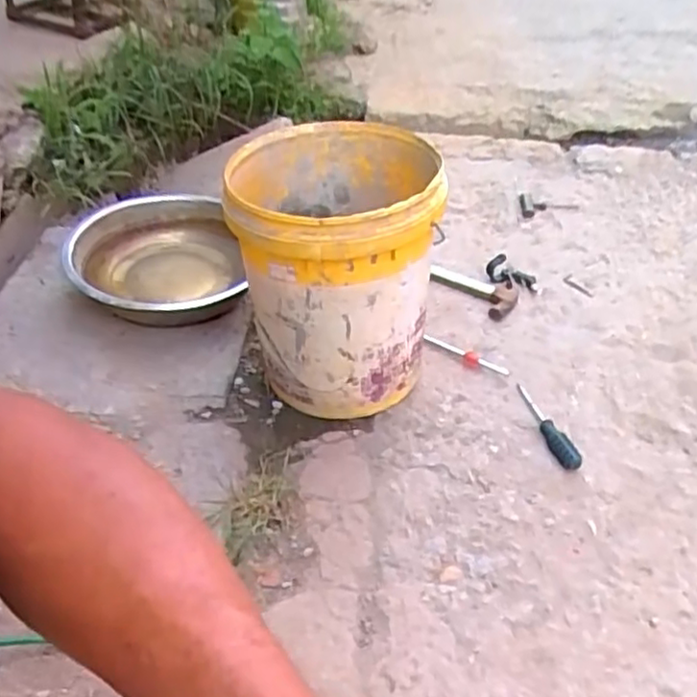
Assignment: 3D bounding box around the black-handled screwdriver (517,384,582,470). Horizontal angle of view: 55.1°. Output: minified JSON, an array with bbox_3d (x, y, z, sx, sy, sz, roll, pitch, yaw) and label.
[{"bbox_3d":[0.315,0.119,1.058,0.025,0.025,0.180,-8,40,-12],"label":"black-handled screwdriver"}]

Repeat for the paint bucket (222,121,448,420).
[{"bbox_3d":[-0.024,-0.111,1.042,0.282,0.374,0.304,1,39,-1],"label":"paint bucket"}]

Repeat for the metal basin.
[{"bbox_3d":[-0.364,-0.155,1.283,0.303,0.116,0.374,-9,41,-13],"label":"metal basin"}]

